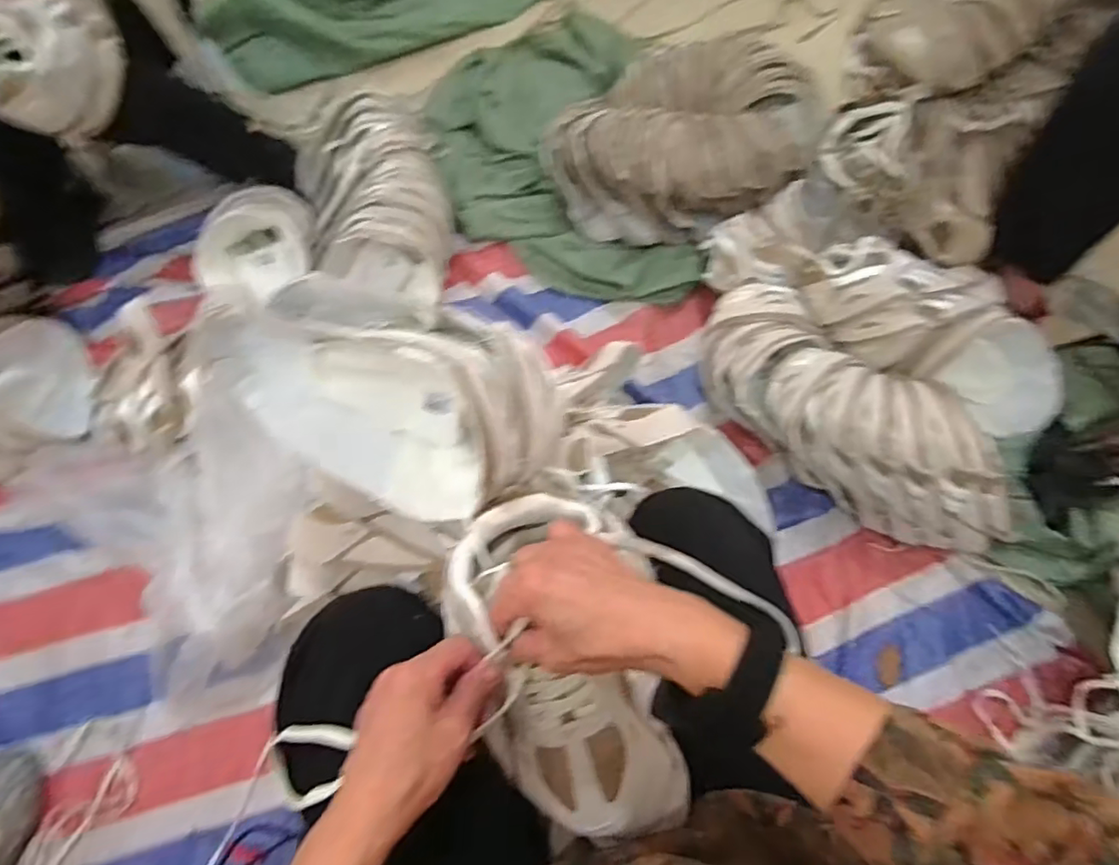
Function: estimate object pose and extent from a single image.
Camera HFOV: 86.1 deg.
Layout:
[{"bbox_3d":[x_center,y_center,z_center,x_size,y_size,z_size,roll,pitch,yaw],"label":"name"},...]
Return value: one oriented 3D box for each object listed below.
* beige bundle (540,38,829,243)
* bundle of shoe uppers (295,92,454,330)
[{"bbox_3d":[0.208,-0.488,1.013,0.444,0.158,0.310,7,69,5],"label":"beige bundle"},{"bbox_3d":[-0.320,-0.414,1.014,0.230,0.126,0.389,-16,69,-4],"label":"bundle of shoe uppers"}]

